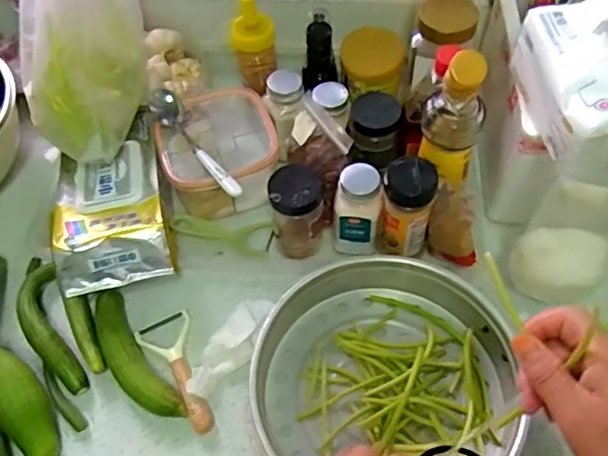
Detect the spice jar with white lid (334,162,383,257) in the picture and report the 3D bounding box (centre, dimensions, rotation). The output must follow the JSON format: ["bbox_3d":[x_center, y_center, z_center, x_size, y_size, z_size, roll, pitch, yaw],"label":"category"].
[{"bbox_3d":[0.059,-0.019,0.663,0.048,0.116,0.050,3,57,4],"label":"spice jar with white lid"}]

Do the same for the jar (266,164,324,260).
[{"bbox_3d":[-0.007,-0.019,0.670,0.059,0.104,0.056,-10,57,-5],"label":"jar"}]

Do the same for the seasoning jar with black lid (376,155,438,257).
[{"bbox_3d":[0.109,-0.018,0.645,0.053,0.133,0.053,-1,57,1],"label":"seasoning jar with black lid"}]

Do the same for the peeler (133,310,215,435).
[{"bbox_3d":[-0.130,0.150,0.622,0.058,0.021,0.139,-25,60,-14],"label":"peeler"}]

